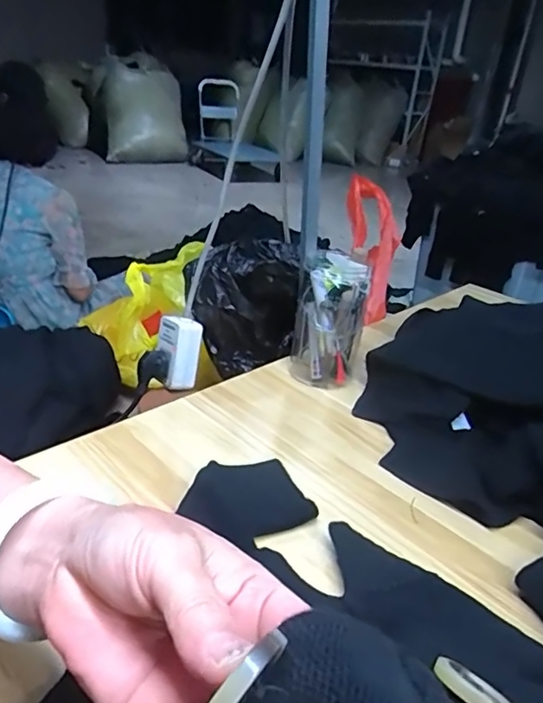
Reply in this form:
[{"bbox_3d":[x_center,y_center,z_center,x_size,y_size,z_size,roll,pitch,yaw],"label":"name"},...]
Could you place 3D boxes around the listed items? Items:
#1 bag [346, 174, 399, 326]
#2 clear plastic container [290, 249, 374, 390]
[{"bbox_3d":[0.179,-0.170,0.942,0.073,0.263,0.077,0,-15,-15],"label":"bag"},{"bbox_3d":[0.074,-0.038,0.678,0.083,0.158,0.088,12,26,8],"label":"clear plastic container"}]

